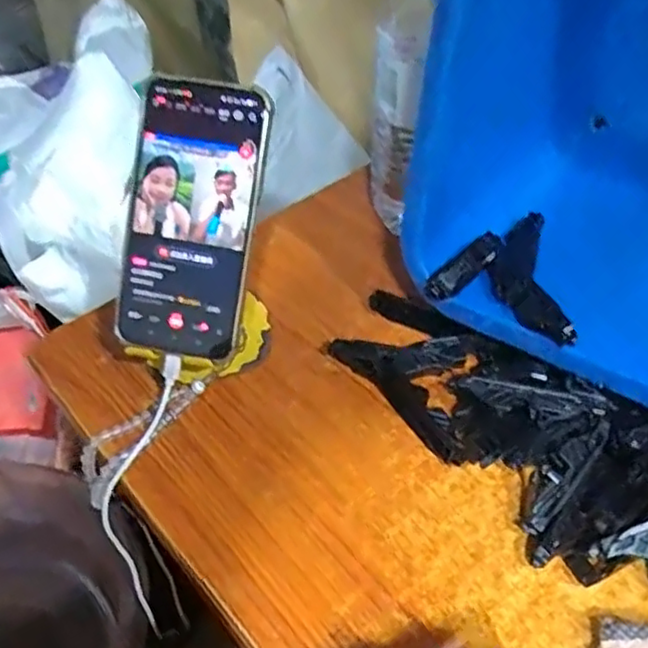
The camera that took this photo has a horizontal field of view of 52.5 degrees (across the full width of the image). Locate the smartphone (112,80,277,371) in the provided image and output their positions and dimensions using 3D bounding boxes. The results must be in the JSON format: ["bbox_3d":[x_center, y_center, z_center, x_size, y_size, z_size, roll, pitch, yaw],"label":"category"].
[{"bbox_3d":[-0.082,-0.063,0.406,0.080,0.166,0.009,11,7,9],"label":"smartphone"}]

